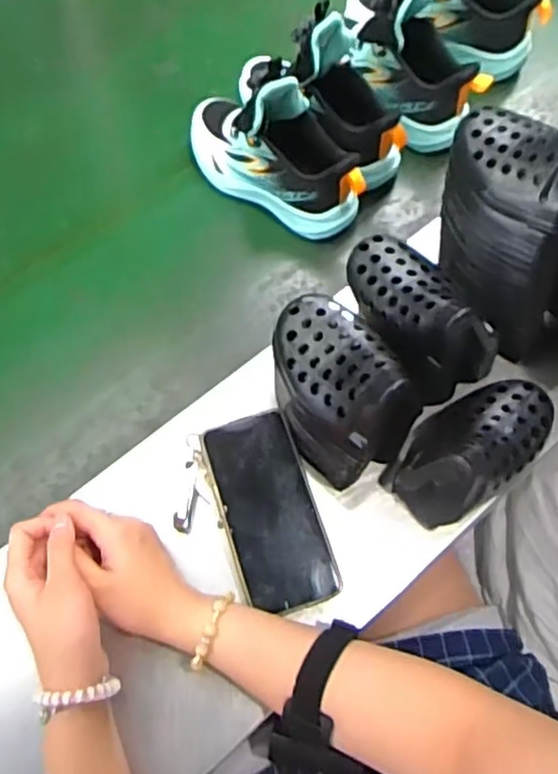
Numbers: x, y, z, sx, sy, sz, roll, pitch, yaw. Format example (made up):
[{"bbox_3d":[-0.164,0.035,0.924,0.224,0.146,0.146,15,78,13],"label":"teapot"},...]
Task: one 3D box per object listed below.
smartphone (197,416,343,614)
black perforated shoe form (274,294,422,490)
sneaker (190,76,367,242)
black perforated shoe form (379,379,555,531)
[{"bbox_3d":[-0.007,0.099,0.529,0.074,0.010,0.153,-16,74,-11],"label":"smartphone"},{"bbox_3d":[0.044,0.000,0.513,0.086,0.115,0.130,-12,66,-5],"label":"black perforated shoe form"},{"bbox_3d":[-0.008,-0.239,0.659,0.208,0.135,0.073,32,70,14],"label":"sneaker"},{"bbox_3d":[0.157,0.042,0.523,0.130,0.092,0.080,-39,71,-16],"label":"black perforated shoe form"}]

